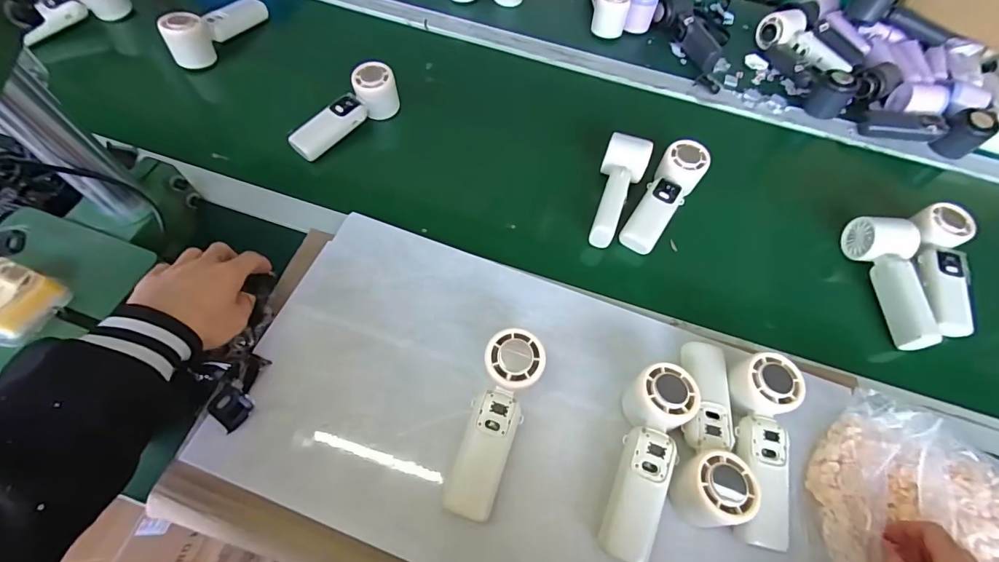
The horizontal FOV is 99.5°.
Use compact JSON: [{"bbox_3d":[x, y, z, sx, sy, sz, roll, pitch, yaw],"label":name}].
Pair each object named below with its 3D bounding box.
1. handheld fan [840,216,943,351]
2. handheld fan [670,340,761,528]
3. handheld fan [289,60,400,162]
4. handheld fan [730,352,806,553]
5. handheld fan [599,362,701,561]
[{"bbox_3d":[0.483,-0.002,0.509,0.047,0.049,0.167,0,64,-3],"label":"handheld fan"},{"bbox_3d":[0.192,0.133,0.395,0.061,0.053,0.168,10,64,2],"label":"handheld fan"},{"bbox_3d":[-0.210,-0.228,0.572,0.042,0.058,0.167,38,68,15],"label":"handheld fan"},{"bbox_3d":[0.247,0.152,0.390,0.055,0.047,0.166,9,64,2],"label":"handheld fan"},{"bbox_3d":[0.129,0.157,0.382,0.056,0.053,0.168,22,65,8],"label":"handheld fan"}]

